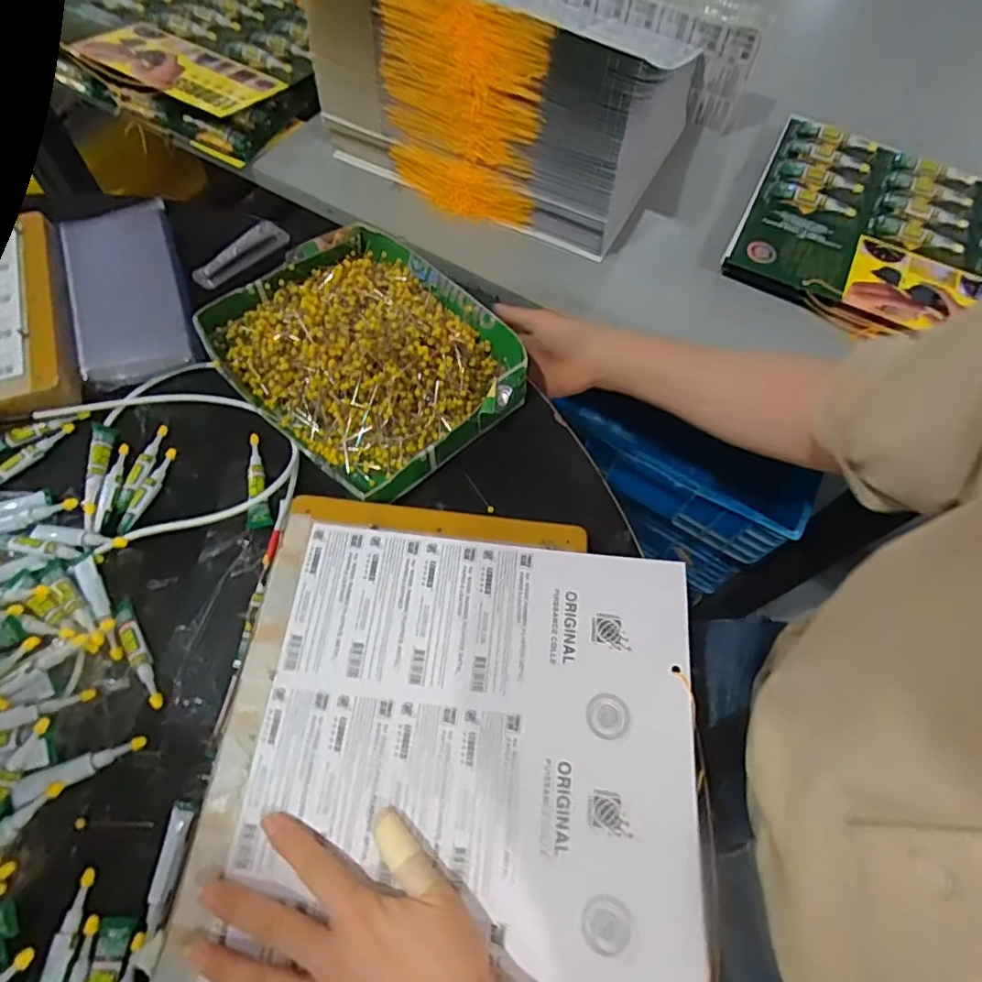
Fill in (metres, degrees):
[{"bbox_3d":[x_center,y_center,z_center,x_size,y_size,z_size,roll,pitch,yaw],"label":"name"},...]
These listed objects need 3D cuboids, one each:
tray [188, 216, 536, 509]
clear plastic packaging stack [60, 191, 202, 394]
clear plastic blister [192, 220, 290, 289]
[{"bbox_3d":[-0.113,-0.132,0.531,0.259,0.049,0.215,41,70,16],"label":"tray"},{"bbox_3d":[-0.353,-0.202,0.573,0.097,0.022,0.229,-19,66,-13],"label":"clear plastic packaging stack"},{"bbox_3d":[-0.264,-0.251,0.620,0.105,0.021,0.029,-40,72,-20],"label":"clear plastic blister"}]

